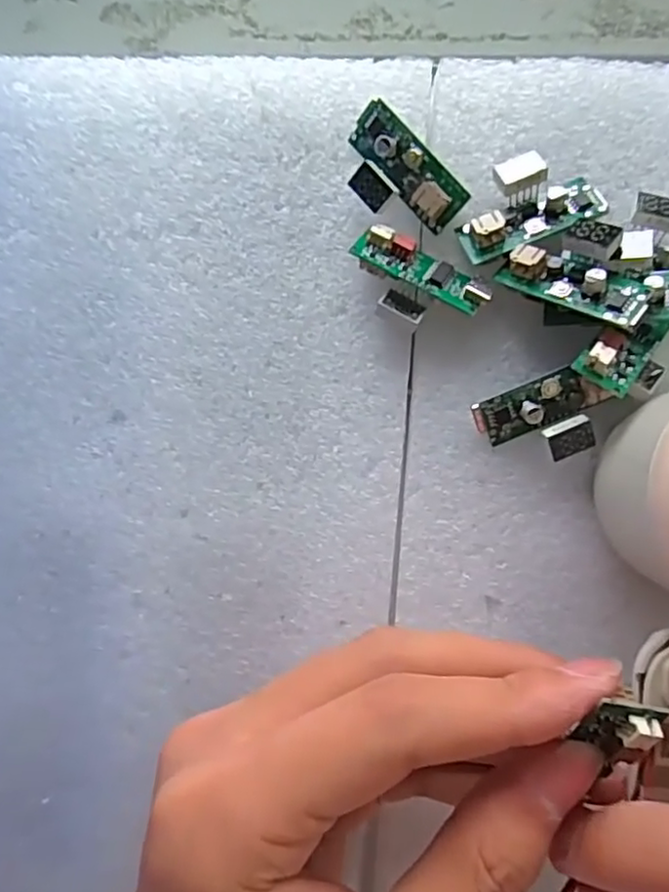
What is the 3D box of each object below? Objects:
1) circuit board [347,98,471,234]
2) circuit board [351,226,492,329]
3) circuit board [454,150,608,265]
[{"bbox_3d":[0.017,-0.075,0.177,0.023,0.010,0.038,-41,85,3],"label":"circuit board"},{"bbox_3d":[0.021,-0.044,0.176,0.037,0.010,0.022,35,92,6],"label":"circuit board"},{"bbox_3d":[0.052,-0.065,0.173,0.037,0.010,0.022,-22,86,5],"label":"circuit board"}]

